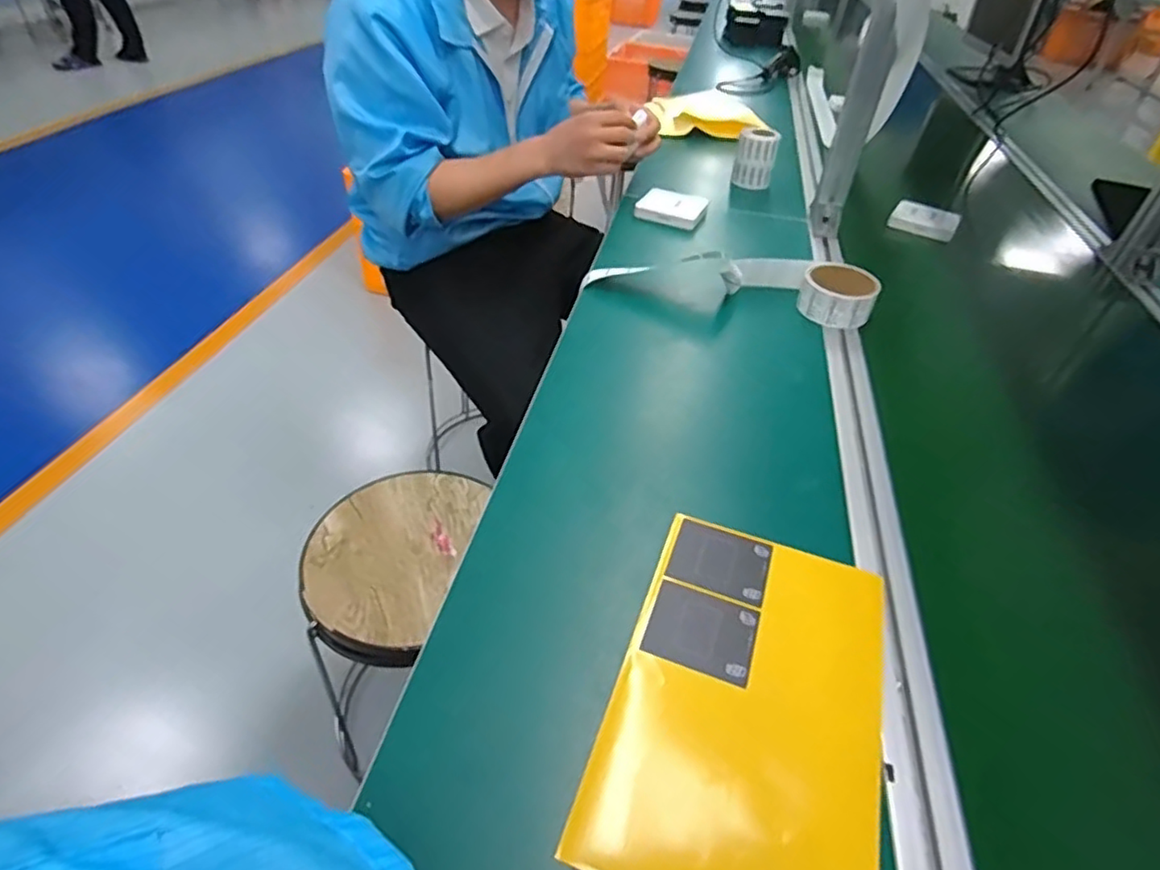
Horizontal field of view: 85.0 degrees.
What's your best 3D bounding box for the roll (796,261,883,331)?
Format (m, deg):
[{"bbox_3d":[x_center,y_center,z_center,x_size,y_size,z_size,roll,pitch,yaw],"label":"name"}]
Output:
[{"bbox_3d":[0.316,-0.173,0.774,0.088,0.044,0.081,18,44,14],"label":"roll"}]

